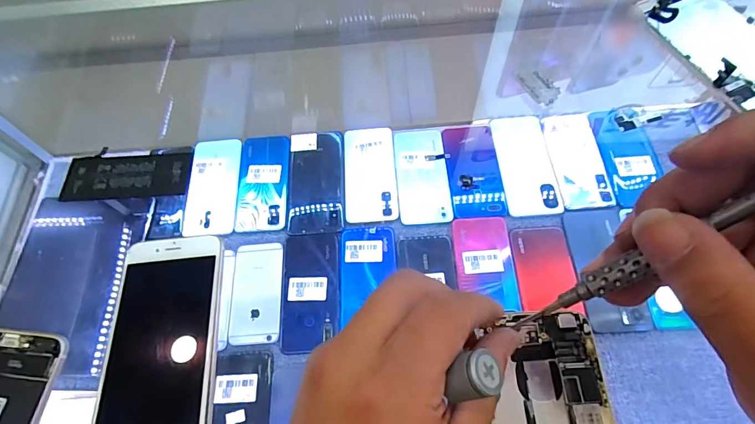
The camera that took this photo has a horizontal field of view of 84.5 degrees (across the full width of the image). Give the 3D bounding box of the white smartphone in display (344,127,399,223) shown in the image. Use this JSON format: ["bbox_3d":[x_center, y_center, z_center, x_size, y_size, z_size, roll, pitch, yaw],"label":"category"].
[{"bbox_3d":[-0.011,-0.060,0.626,0.077,0.005,0.162,-4,65,1],"label":"white smartphone in display"}]

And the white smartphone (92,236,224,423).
[{"bbox_3d":[-0.131,0.078,0.251,0.066,0.009,0.133,-7,64,1],"label":"white smartphone"}]

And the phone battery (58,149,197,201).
[{"bbox_3d":[-0.188,-0.028,0.315,0.093,0.008,0.035,-4,64,3],"label":"phone battery"}]

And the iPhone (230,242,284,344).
[{"bbox_3d":[-0.161,0.106,0.555,0.063,0.013,0.137,-4,65,1],"label":"iPhone"}]

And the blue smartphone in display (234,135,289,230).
[{"bbox_3d":[-0.171,-0.046,0.629,0.075,0.007,0.161,-3,65,1],"label":"blue smartphone in display"}]

